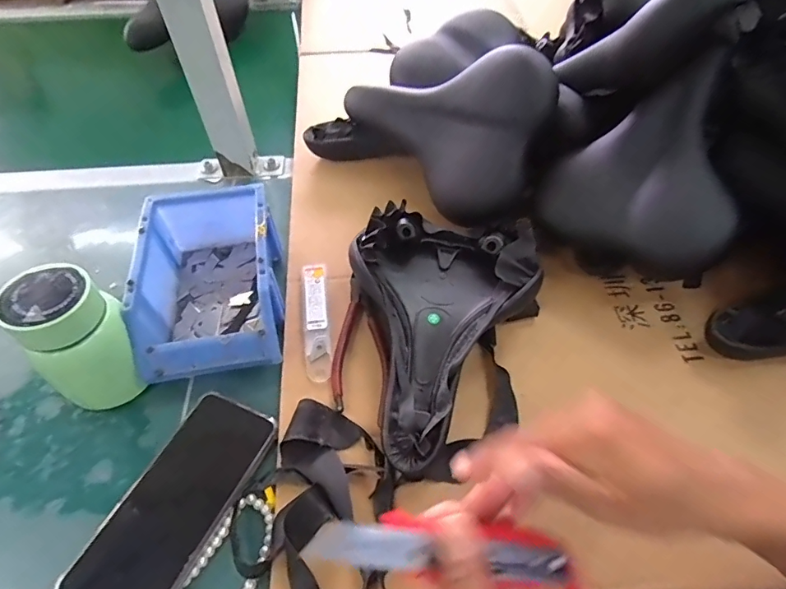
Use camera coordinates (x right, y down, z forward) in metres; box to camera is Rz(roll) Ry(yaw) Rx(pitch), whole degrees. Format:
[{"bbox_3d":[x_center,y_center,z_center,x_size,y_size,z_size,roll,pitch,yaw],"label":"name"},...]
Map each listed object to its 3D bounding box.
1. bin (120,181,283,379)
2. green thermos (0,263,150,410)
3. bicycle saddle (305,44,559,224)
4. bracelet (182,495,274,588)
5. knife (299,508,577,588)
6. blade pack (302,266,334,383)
[{"bbox_3d":[-0.169,-0.018,0.436,0.118,0.073,0.189,-10,53,-5],"label":"bin"},{"bbox_3d":[-0.250,0.039,0.371,0.068,0.119,0.064,-1,53,2],"label":"green thermos"},{"bbox_3d":[0.028,-0.162,0.502,0.281,0.159,0.049,7,15,33],"label":"bicycle saddle"},{"bbox_3d":[-0.114,0.190,0.325,0.045,0.004,0.086,20,56,17],"label":"bracelet"},{"bbox_3d":[0.039,0.143,0.253,0.169,0.021,0.036,21,51,-20],"label":"knife"},{"bbox_3d":[-0.072,0.023,0.430,0.026,0.013,0.120,-8,53,-4],"label":"blade pack"}]

